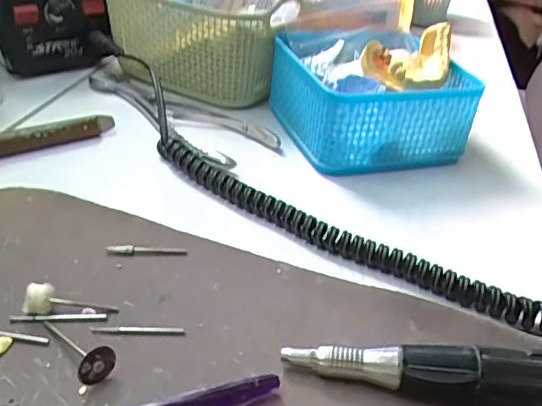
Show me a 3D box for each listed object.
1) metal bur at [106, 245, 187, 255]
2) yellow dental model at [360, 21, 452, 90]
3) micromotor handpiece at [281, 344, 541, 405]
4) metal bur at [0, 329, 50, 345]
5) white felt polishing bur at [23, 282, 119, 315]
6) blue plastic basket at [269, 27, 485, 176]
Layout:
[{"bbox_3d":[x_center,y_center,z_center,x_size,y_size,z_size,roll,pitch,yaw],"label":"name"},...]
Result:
[{"bbox_3d":[-0.070,0.026,0.319,0.043,0.004,0.006,2,33,-5],"label":"metal bur"},{"bbox_3d":[0.111,-0.112,0.446,0.066,0.041,0.060,4,33,-3],"label":"yellow dental model"},{"bbox_3d":[0.102,0.078,0.245,0.188,0.029,0.021,8,33,3],"label":"micromotor handpiece"},{"bbox_3d":[-0.122,0.059,0.261,0.042,0.004,0.005,7,33,2],"label":"metal bur"},{"bbox_3d":[-0.097,0.048,0.277,0.042,0.011,0.012,11,31,-19],"label":"white felt polishing bur"},{"bbox_3d":[0.078,-0.086,0.459,0.134,0.066,0.130,-8,36,-19],"label":"blue plastic basket"}]

